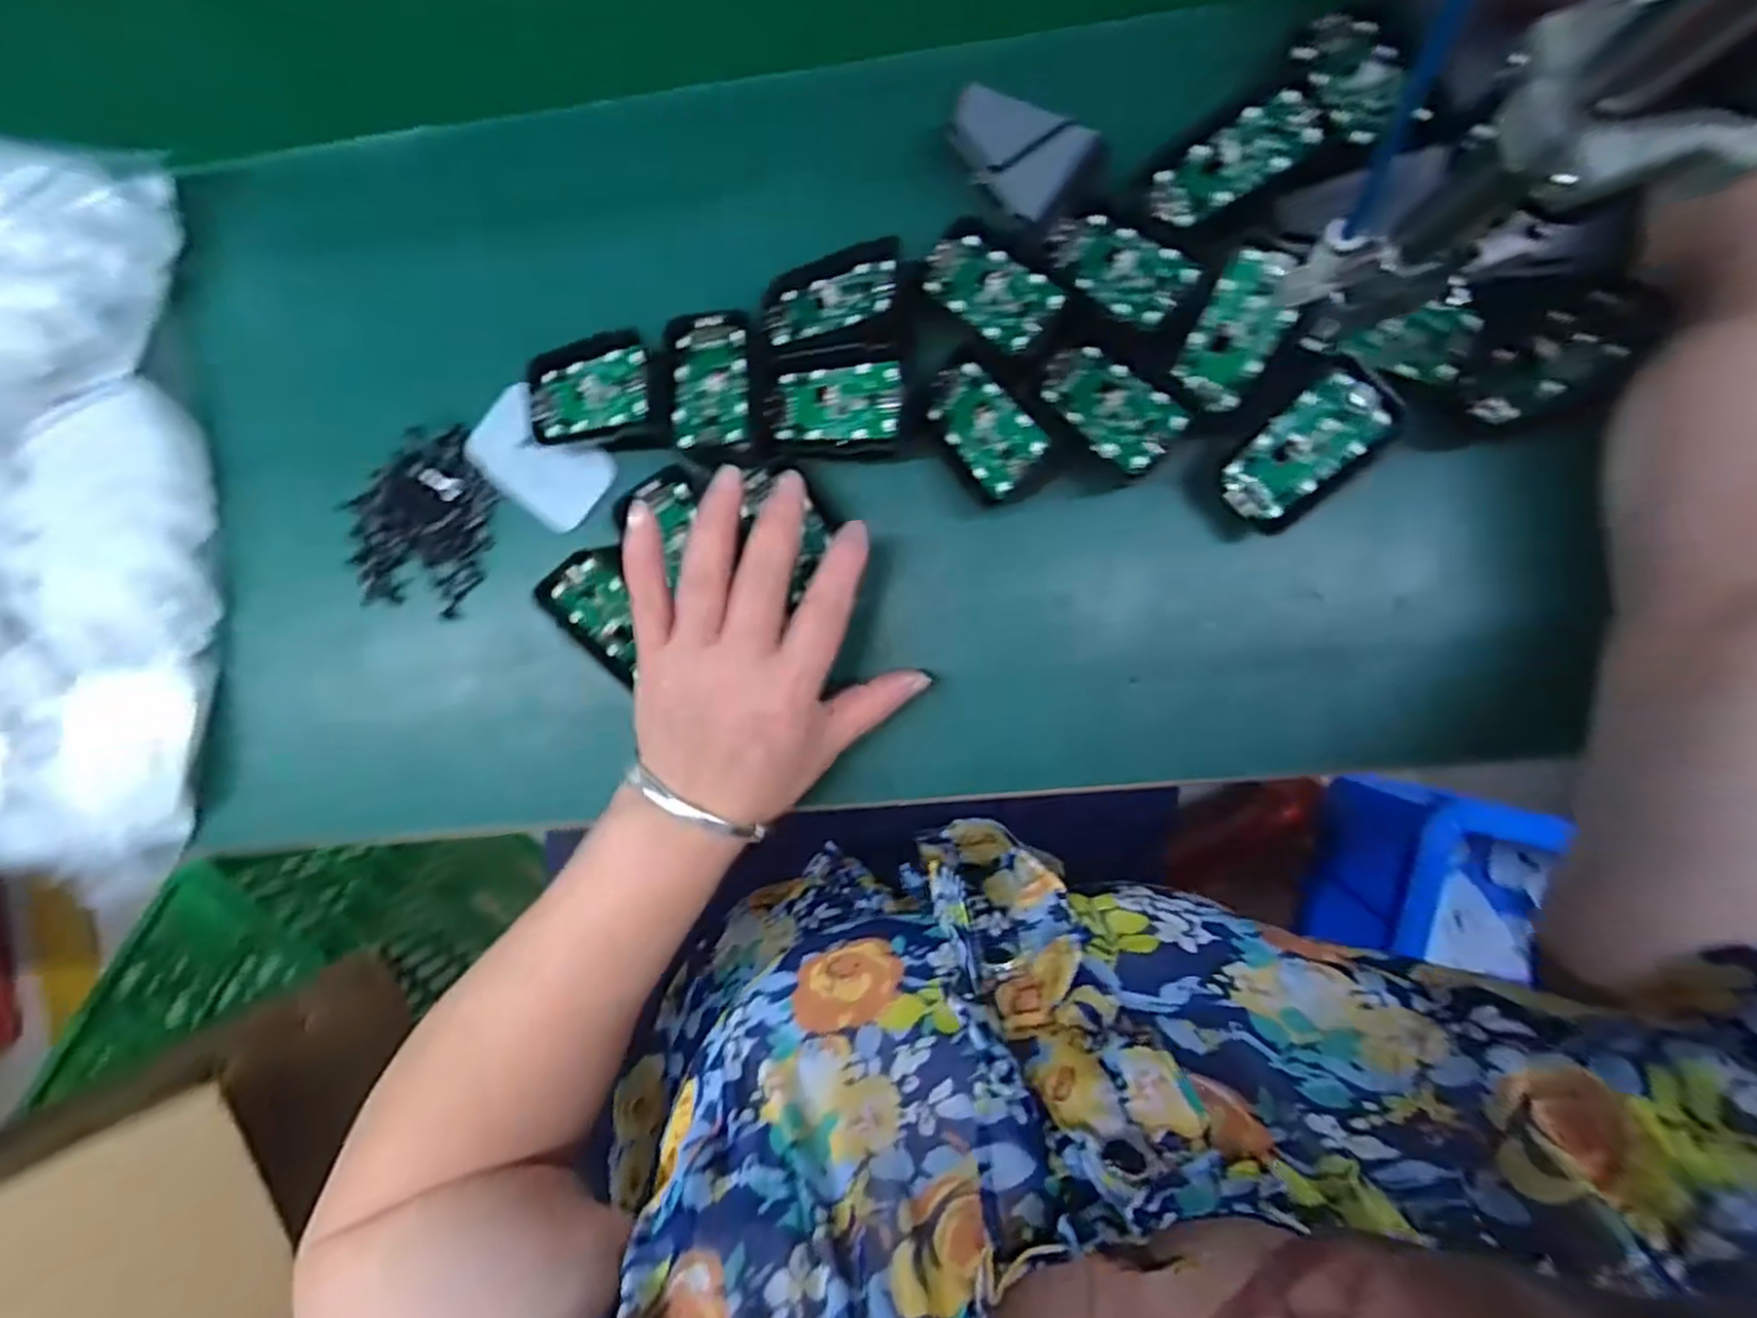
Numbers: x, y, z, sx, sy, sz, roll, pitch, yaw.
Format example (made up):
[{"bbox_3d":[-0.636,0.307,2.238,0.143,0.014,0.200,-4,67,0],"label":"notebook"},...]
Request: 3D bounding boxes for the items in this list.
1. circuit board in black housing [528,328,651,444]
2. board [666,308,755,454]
[{"bbox_3d":[-0.133,-0.123,0.347,0.065,0.007,0.040,-5,99,21],"label":"circuit board in black housing"},{"bbox_3d":[-0.076,-0.124,0.338,0.039,0.012,0.067,-8,92,5],"label":"board"}]

